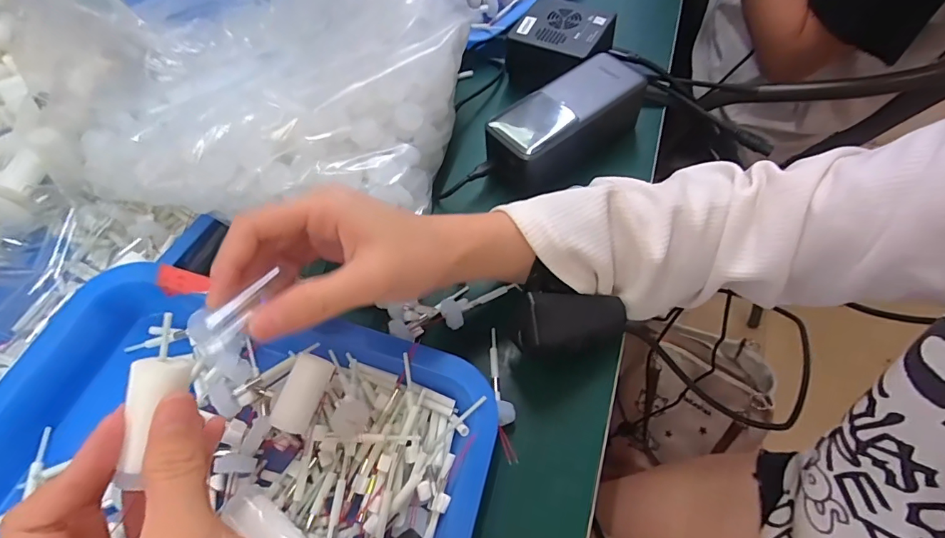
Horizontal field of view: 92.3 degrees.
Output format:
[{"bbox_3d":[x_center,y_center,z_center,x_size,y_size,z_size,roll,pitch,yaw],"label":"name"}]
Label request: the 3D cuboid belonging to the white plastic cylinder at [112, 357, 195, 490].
[{"bbox_3d":[-0.124,0.058,0.174,0.019,0.014,0.048,12,79,11],"label":"white plastic cylinder"}]

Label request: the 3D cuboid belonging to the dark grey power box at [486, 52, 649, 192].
[{"bbox_3d":[0.076,-0.113,0.364,0.135,0.050,0.059,-36,63,-16],"label":"dark grey power box"}]

